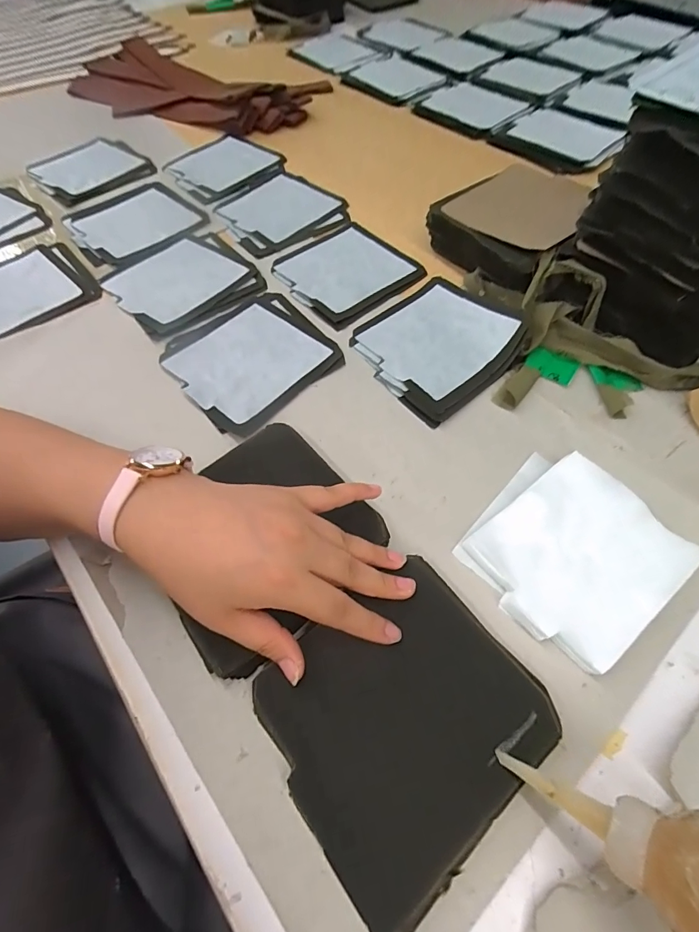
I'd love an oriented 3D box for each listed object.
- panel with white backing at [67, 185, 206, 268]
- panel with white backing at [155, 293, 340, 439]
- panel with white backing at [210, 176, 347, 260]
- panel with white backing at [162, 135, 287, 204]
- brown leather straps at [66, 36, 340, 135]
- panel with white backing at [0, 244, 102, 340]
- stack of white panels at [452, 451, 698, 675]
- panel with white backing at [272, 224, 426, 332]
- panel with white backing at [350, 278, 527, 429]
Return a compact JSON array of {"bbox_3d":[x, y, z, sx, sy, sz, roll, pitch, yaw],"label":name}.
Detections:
[{"bbox_3d":[-0.259,-0.295,0.525,0.142,0.010,0.142,-37,65,-20],"label":"panel with white backing"},{"bbox_3d":[-0.090,-0.104,0.400,0.138,0.005,0.135,-38,65,-21],"label":"panel with white backing"},{"bbox_3d":[-0.086,-0.318,0.537,0.142,0.004,0.139,-32,63,-18],"label":"panel with white backing"},{"bbox_3d":[-0.175,-0.417,0.602,0.133,0.013,0.167,-40,61,-18],"label":"panel with white backing"},{"bbox_3d":[-0.270,-0.644,0.729,0.465,0.061,0.206,25,66,19],"label":"brown leather straps"},{"bbox_3d":[-0.349,-0.180,0.453,0.141,0.010,0.136,-35,64,-20],"label":"panel with white backing"},{"bbox_3d":[0.150,0.057,0.296,0.123,0.016,0.118,-35,64,-20],"label":"stack of white panels"},{"bbox_3d":[-0.005,-0.214,0.471,0.134,0.005,0.134,-37,65,-20],"label":"panel with white backing"},{"bbox_3d":[0.080,-0.120,0.403,0.146,0.019,0.129,-38,65,-21],"label":"panel with white backing"}]

